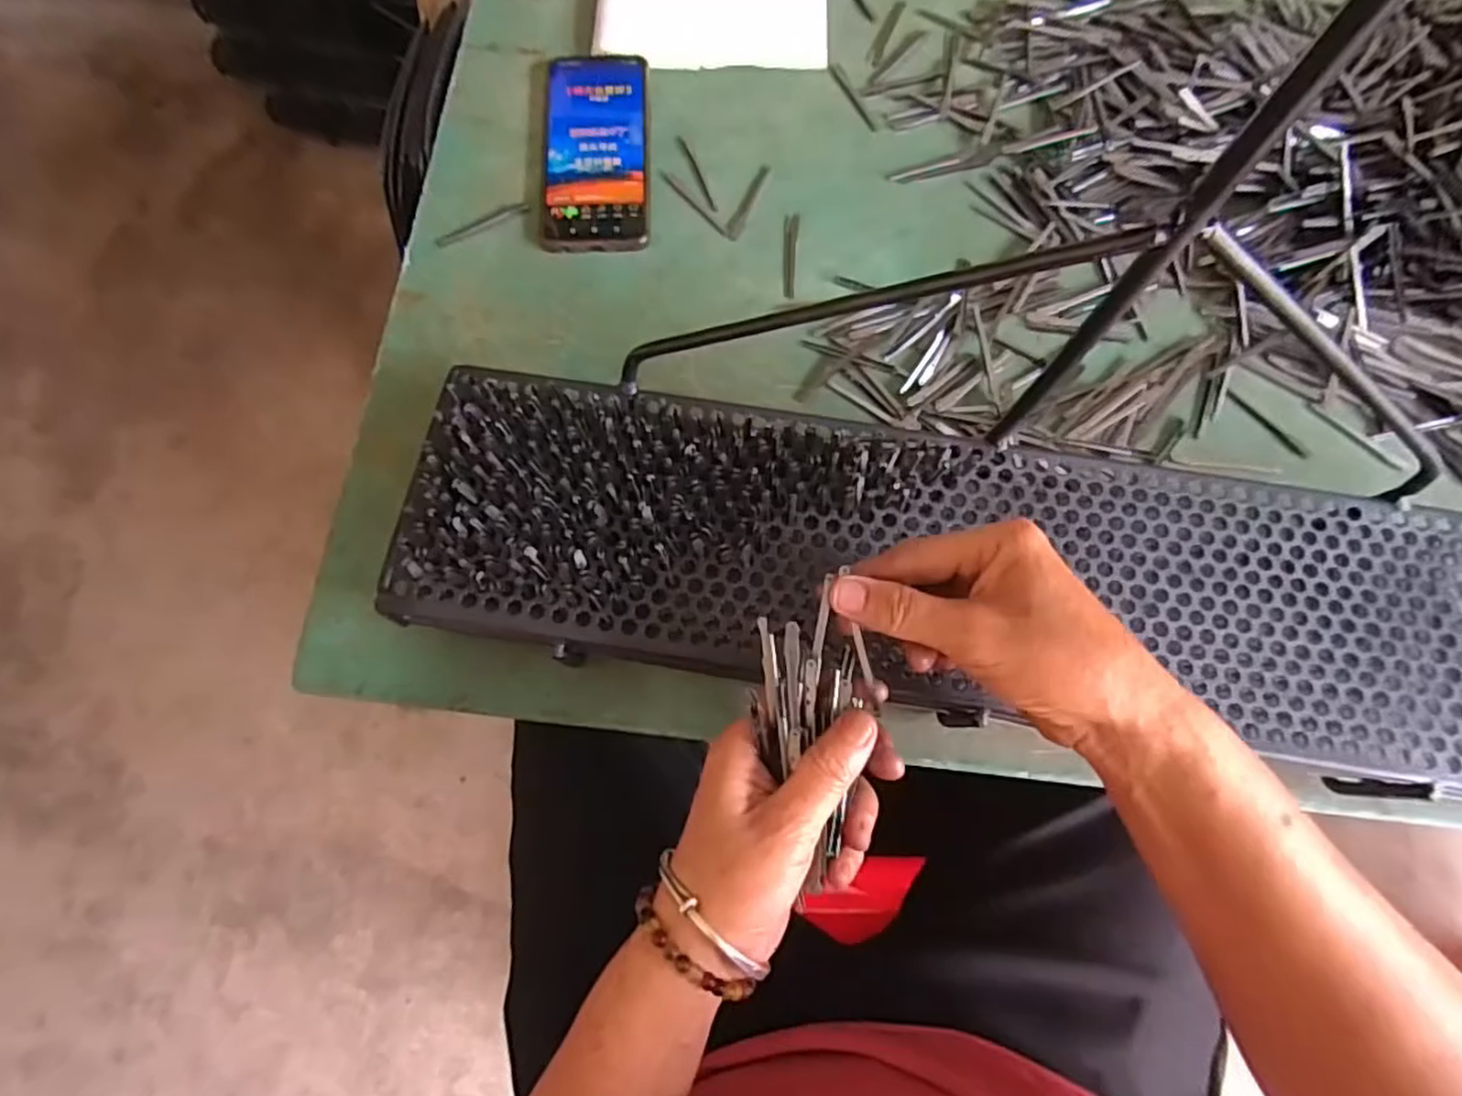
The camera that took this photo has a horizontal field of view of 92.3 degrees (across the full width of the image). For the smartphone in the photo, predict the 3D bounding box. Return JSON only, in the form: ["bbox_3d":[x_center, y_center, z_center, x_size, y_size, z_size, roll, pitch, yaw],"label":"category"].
[{"bbox_3d":[-0.096,-0.287,0.505,0.074,0.009,0.168,-2,75,0],"label":"smartphone"}]

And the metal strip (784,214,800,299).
[{"bbox_3d":[0.041,-0.204,0.488,0.010,0.004,0.068,3,75,1],"label":"metal strip"}]

